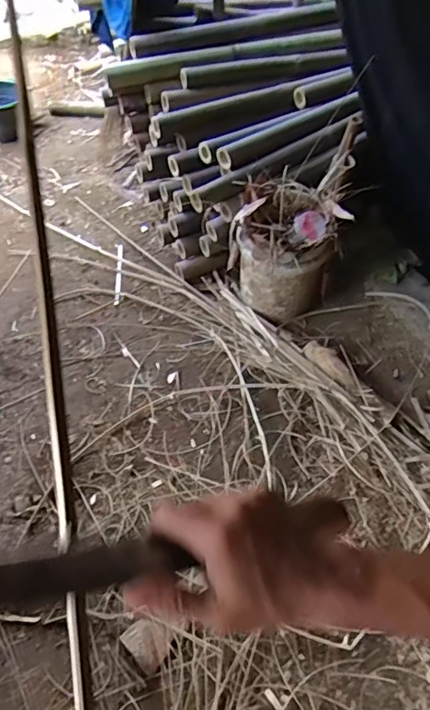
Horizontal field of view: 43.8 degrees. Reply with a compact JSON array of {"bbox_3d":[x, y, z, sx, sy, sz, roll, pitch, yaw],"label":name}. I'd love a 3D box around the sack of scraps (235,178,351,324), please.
[{"bbox_3d":[0.229,-0.331,1.804,0.298,0.427,0.301,-37,61,-28],"label":"sack of scraps"}]

